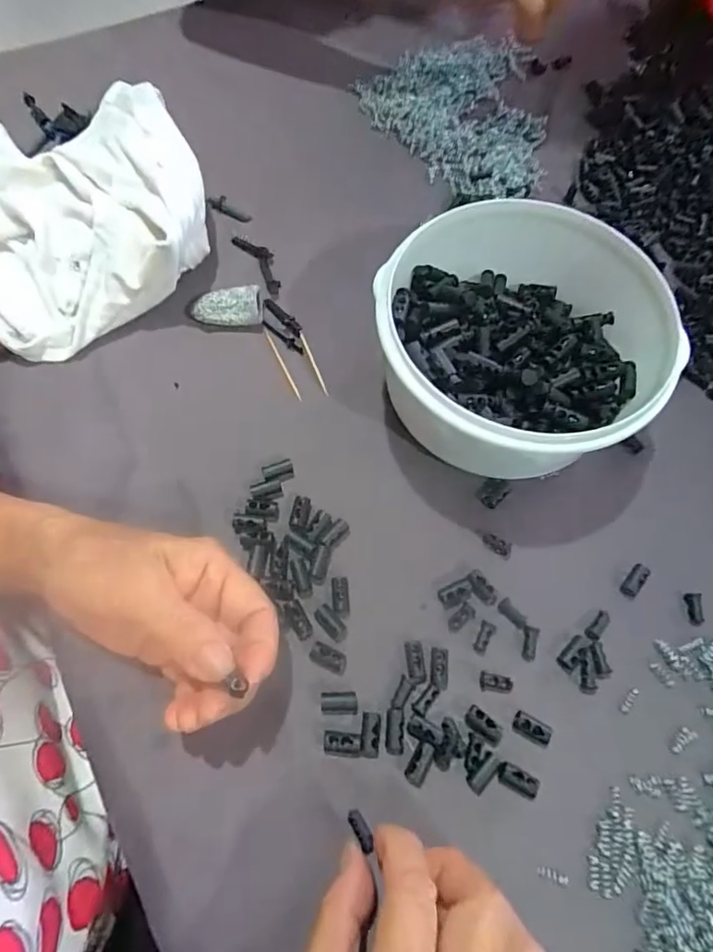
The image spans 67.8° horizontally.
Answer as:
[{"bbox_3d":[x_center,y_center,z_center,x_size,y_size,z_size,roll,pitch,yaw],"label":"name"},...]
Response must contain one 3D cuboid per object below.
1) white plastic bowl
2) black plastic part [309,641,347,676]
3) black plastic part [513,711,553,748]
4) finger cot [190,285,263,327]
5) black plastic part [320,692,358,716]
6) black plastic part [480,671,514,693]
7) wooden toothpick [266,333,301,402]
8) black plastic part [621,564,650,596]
[{"bbox_3d":[0.091,-0.075,0.317,0.150,0.074,0.157,1,67,-3],"label":"white plastic bowl"},{"bbox_3d":[-0.014,0.097,0.282,0.020,0.008,0.011,25,68,7],"label":"black plastic part"},{"bbox_3d":[0.091,0.130,0.272,0.019,0.008,0.010,27,68,8],"label":"black plastic part"},{"bbox_3d":[-0.088,-0.113,0.361,0.046,0.015,0.020,-5,67,-6],"label":"finger cot"},{"bbox_3d":[-0.009,0.118,0.275,0.019,0.006,0.011,-1,67,-4],"label":"black plastic part"},{"bbox_3d":[0.074,0.110,0.281,0.018,0.005,0.009,6,67,-1],"label":"black plastic part"},{"bbox_3d":[-0.049,-0.074,0.352,0.004,0.004,0.054,-26,71,-11],"label":"wooden toothpick"},{"bbox_3d":[0.160,0.060,0.303,0.009,0.005,0.020,38,70,12],"label":"black plastic part"}]

